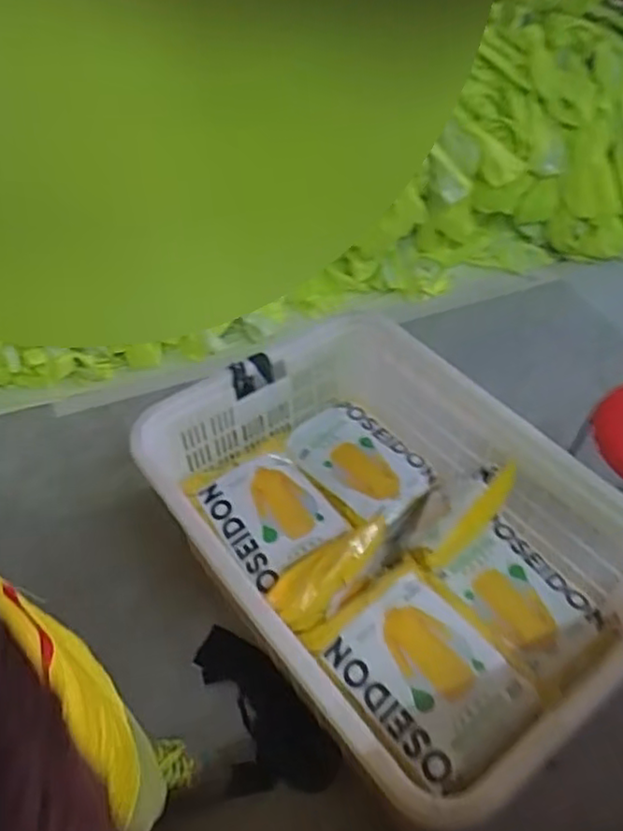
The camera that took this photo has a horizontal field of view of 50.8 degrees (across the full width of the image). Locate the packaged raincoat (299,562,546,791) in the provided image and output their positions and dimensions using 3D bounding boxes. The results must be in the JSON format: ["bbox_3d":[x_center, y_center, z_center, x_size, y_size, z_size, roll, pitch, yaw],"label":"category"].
[{"bbox_3d":[0.170,0.372,0.986,0.231,0.040,0.301,-29,54,-25],"label":"packaged raincoat"}]

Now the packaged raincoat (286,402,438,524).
[{"bbox_3d":[0.097,0.088,1.325,0.189,0.037,0.280,-36,57,-29],"label":"packaged raincoat"}]

